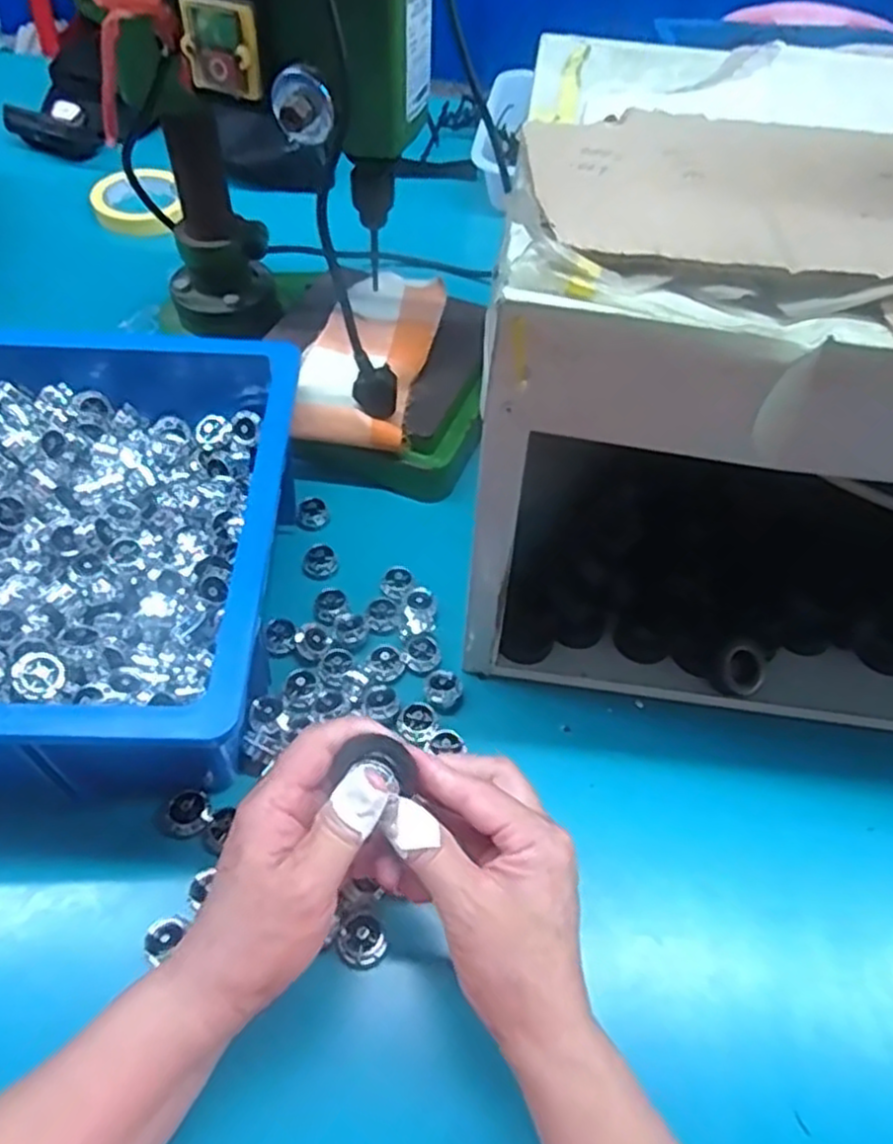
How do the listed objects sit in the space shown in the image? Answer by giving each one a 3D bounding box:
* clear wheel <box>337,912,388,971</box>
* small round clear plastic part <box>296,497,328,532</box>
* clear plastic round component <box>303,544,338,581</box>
[{"bbox_3d":[-0.042,0.186,0.377,0.025,0.007,0.023,2,53,-2],"label":"clear wheel"},{"bbox_3d":[-0.100,-0.043,0.553,0.022,0.013,0.020,2,53,-2],"label":"small round clear plastic part"},{"bbox_3d":[-0.089,-0.007,0.526,0.023,0.017,0.018,-6,54,-8],"label":"clear plastic round component"}]

